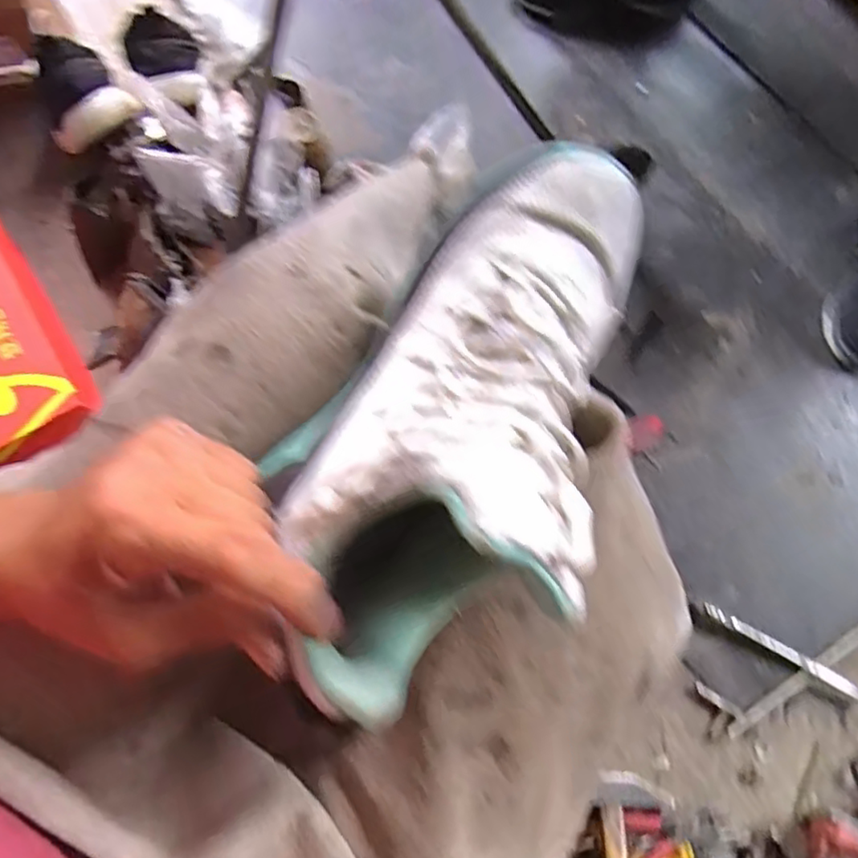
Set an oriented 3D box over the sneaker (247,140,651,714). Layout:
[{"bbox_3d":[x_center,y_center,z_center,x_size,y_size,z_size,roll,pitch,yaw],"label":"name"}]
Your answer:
[{"bbox_3d":[0.013,-0.014,0.265,0.130,0.104,0.252,28,77,7],"label":"sneaker"}]

